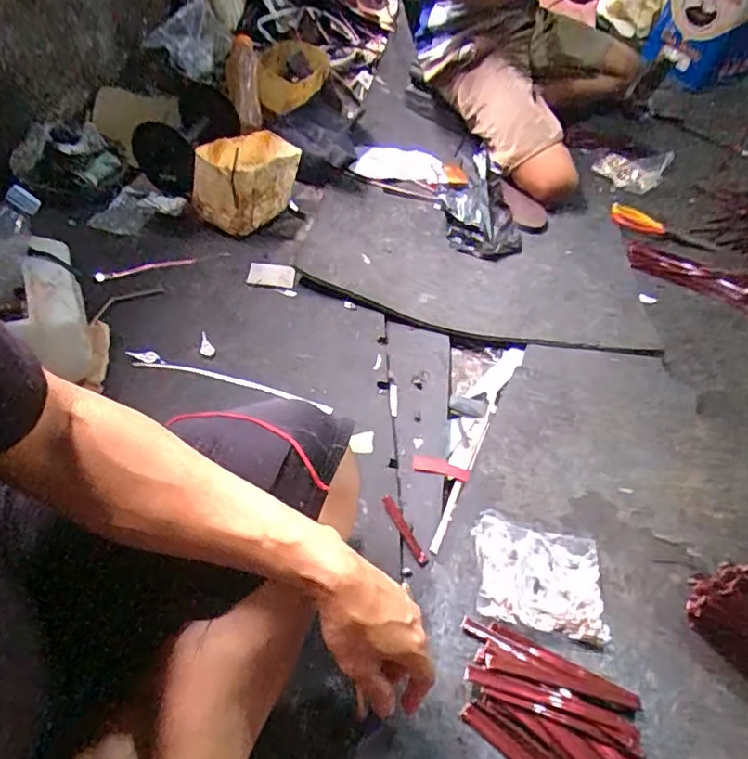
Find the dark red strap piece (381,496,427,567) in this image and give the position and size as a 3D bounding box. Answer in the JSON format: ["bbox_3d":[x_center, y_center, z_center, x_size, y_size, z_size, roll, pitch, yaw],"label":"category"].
[{"bbox_3d":[0.035,0.169,0.654,0.015,0.004,0.087,-16,61,-31],"label":"dark red strap piece"}]

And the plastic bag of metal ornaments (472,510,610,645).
[{"bbox_3d":[0.176,0.210,0.627,0.138,0.017,0.113,12,47,4],"label":"plastic bag of metal ornaments"}]

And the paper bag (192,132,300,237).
[{"bbox_3d":[-0.210,-0.343,0.986,0.107,0.105,0.183,25,48,13],"label":"paper bag"}]

